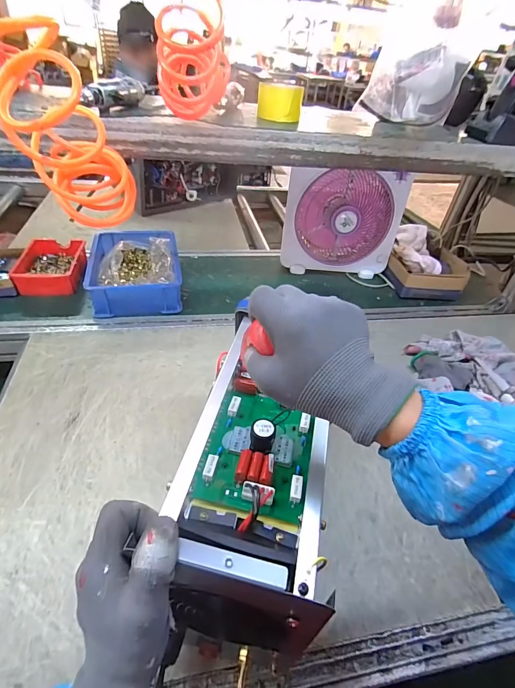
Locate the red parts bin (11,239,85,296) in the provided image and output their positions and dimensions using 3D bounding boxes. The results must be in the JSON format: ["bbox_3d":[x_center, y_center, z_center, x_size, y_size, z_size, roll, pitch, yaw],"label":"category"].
[{"bbox_3d":[-0.531,-0.205,0.939,0.161,0.057,0.207,-5,42,-14],"label":"red parts bin"}]

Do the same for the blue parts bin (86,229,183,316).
[{"bbox_3d":[-0.308,-0.197,0.918,0.209,0.097,0.294,-3,41,-12],"label":"blue parts bin"}]

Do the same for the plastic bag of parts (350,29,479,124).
[{"bbox_3d":[0.253,-0.429,0.583,0.151,0.119,0.089,20,42,15],"label":"plastic bag of parts"}]

